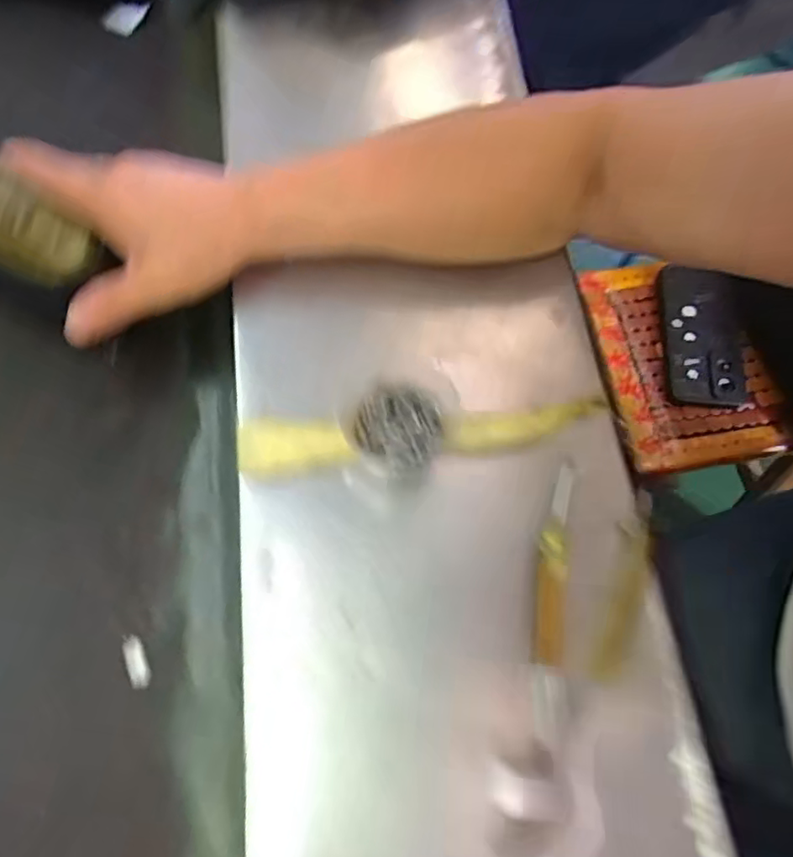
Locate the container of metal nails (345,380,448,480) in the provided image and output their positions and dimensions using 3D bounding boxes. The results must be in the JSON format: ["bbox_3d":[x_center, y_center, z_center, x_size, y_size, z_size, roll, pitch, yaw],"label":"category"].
[{"bbox_3d":[0.001,0.002,0.350,0.050,0.031,0.047,1,69,-3],"label":"container of metal nails"}]

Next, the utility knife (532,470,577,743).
[{"bbox_3d":[0.081,0.088,0.320,0.018,0.008,0.135,6,82,-1],"label":"utility knife"}]

